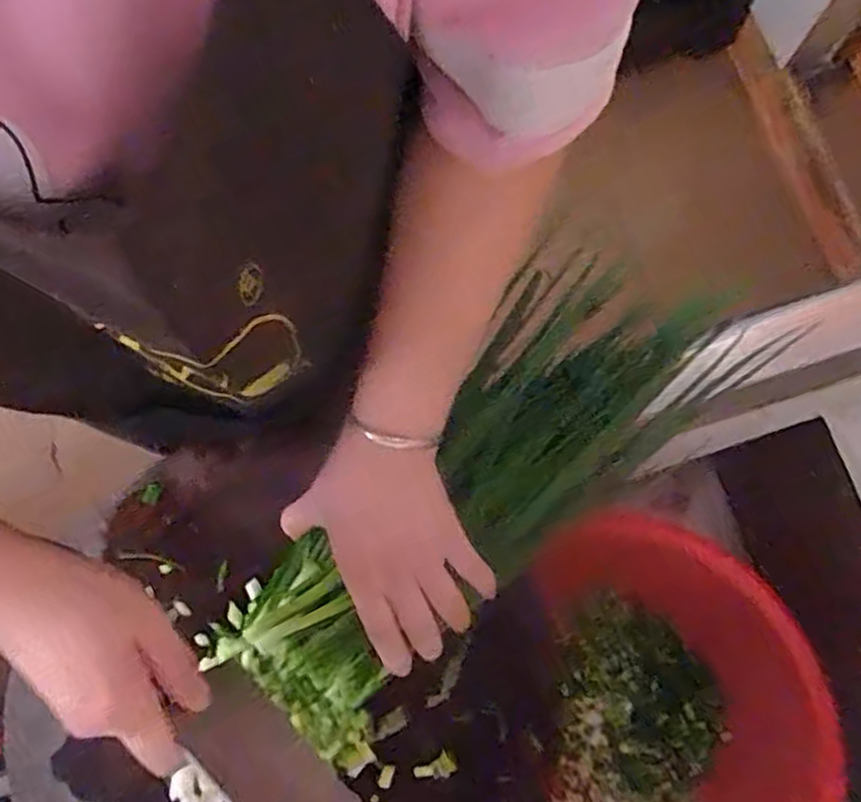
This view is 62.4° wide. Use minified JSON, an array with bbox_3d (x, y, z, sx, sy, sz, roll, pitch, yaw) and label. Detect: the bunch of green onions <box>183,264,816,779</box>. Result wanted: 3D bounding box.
[{"bbox_3d":[0.036,0.049,0.480,0.397,0.067,0.149,-39,80,-13],"label":"bunch of green onions"}]

